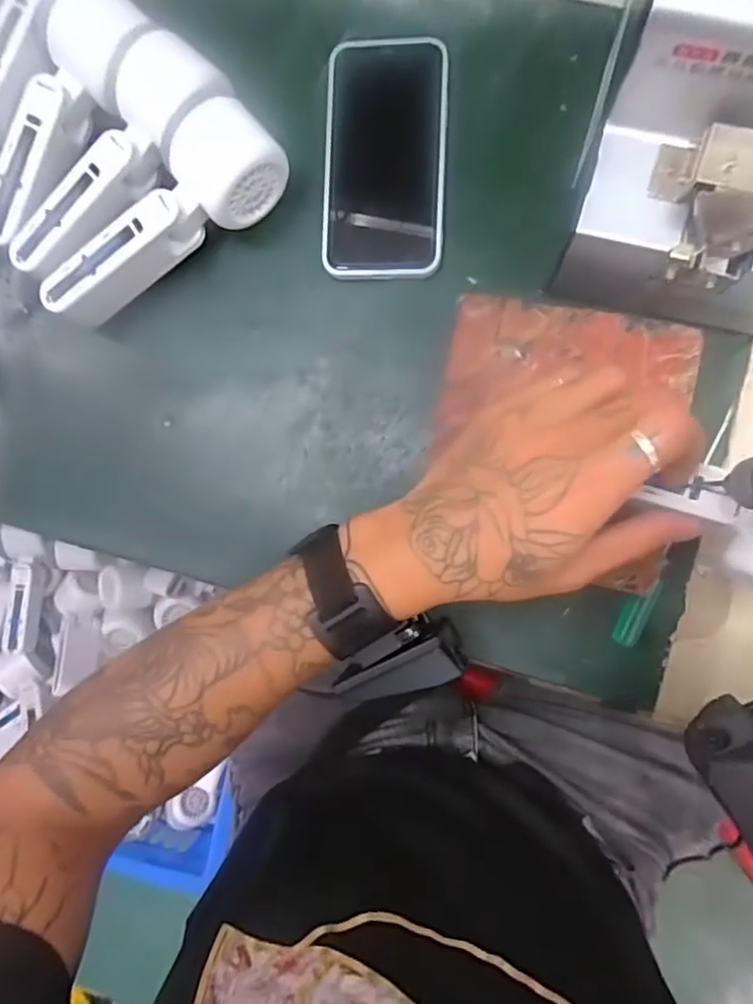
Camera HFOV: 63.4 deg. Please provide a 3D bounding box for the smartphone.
[{"bbox_3d":[0.005,-0.214,0.379,0.074,0.007,0.146,2,88,7],"label":"smartphone"}]

